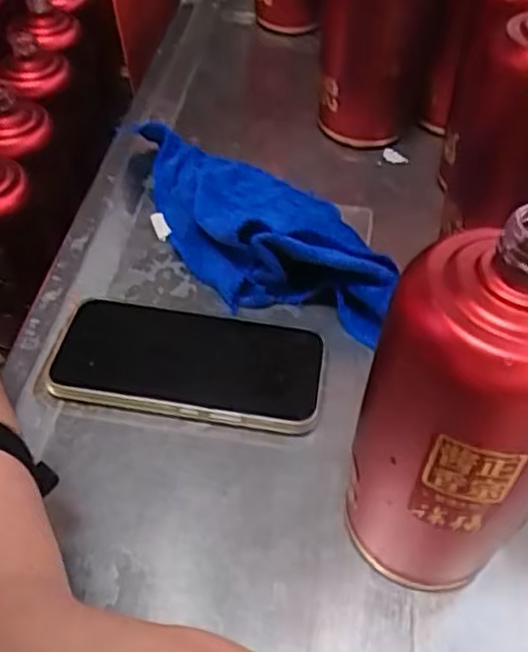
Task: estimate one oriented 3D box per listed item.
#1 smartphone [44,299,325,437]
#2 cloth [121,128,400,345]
[{"bbox_3d":[-0.043,0.021,0.410,0.153,0.016,0.074,8,43,3],"label":"smartphone"},{"bbox_3d":[-0.011,-0.080,0.479,0.104,0.045,0.260,-27,52,-22],"label":"cloth"}]

